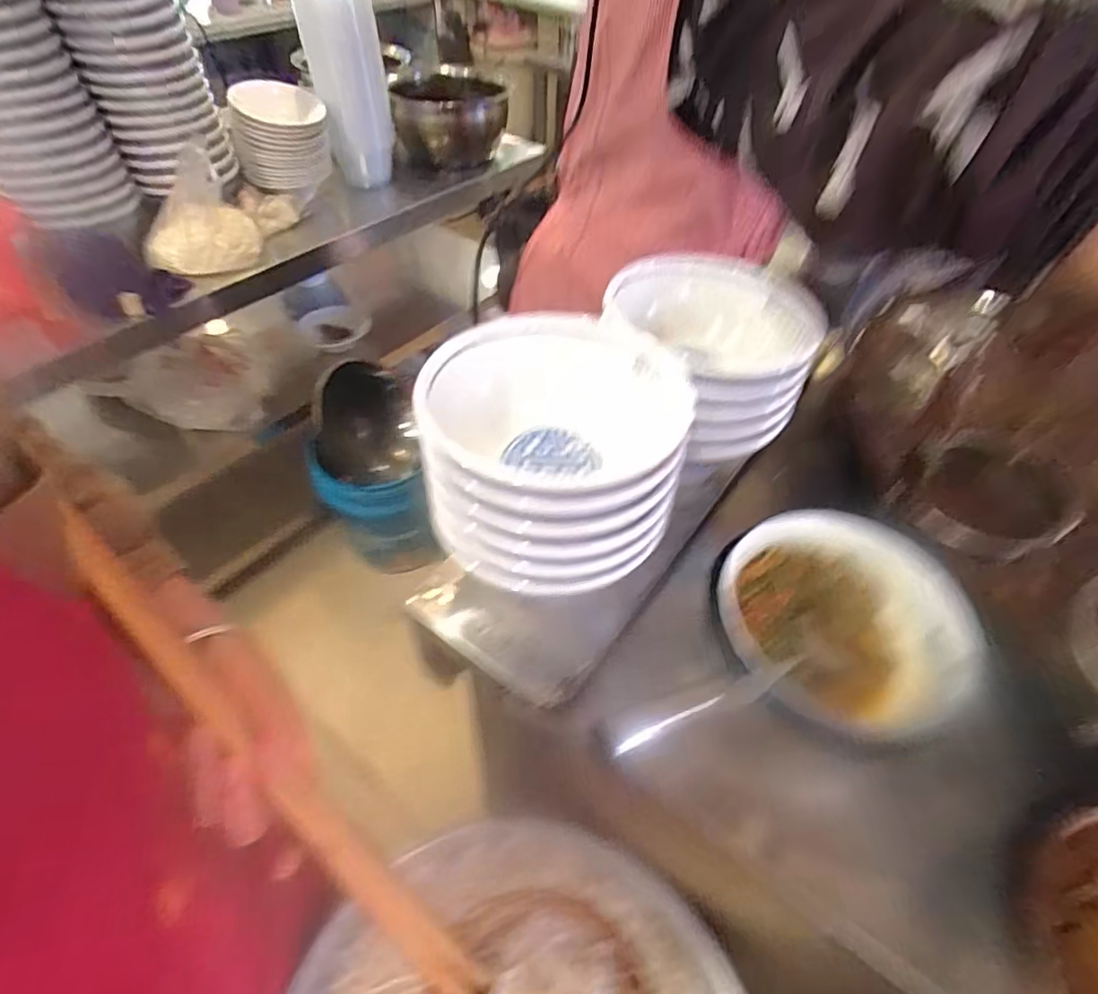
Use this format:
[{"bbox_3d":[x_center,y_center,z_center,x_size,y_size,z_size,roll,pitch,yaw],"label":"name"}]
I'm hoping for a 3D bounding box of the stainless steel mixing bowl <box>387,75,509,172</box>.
[{"bbox_3d":[-0.233,-0.927,1.432,0.274,0.165,0.262,-4,50,-7],"label":"stainless steel mixing bowl"}]

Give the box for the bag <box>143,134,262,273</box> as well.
[{"bbox_3d":[-0.629,-0.495,1.014,0.192,0.145,0.154,-20,54,-19],"label":"bag"}]

